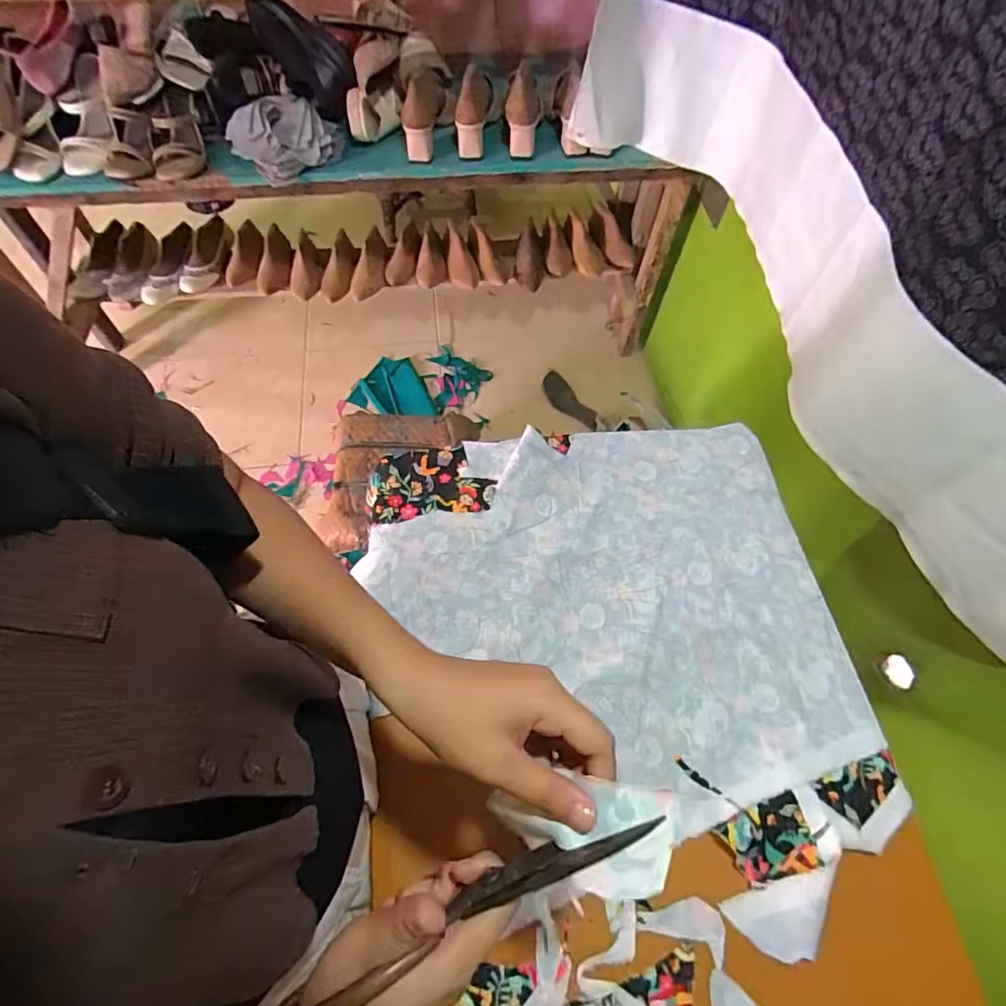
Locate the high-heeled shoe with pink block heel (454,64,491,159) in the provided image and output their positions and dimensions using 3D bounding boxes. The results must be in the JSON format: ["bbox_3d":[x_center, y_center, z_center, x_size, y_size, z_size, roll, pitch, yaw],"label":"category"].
[{"bbox_3d":[-0.058,-0.761,1.056,0.071,0.135,0.073,0,64,-2],"label":"high-heeled shoe with pink block heel"}]

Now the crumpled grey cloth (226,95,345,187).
[{"bbox_3d":[-0.418,-0.712,1.045,0.205,0.076,0.166,0,64,-2],"label":"crumpled grey cloth"}]

